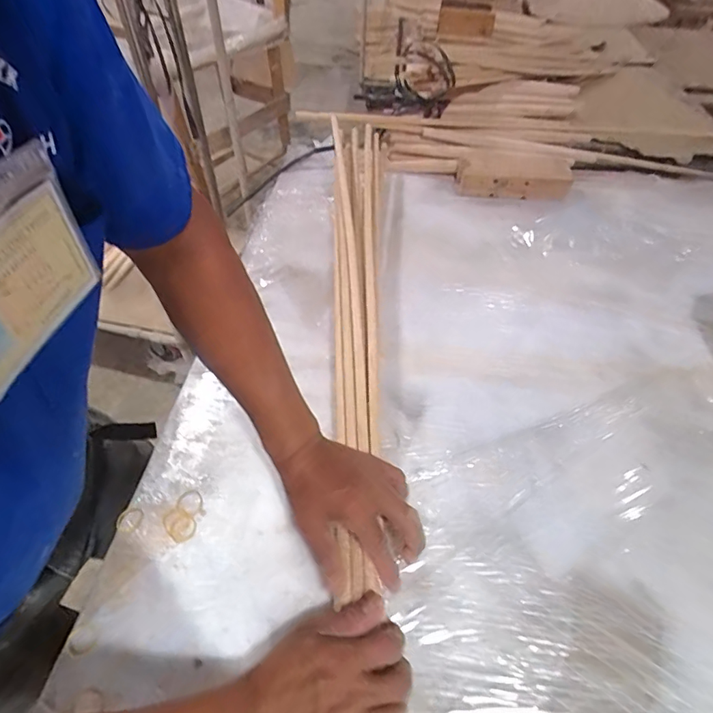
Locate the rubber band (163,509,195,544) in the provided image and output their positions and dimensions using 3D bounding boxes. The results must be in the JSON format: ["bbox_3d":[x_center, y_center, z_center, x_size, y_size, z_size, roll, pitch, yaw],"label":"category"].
[{"bbox_3d":[-0.196,0.187,0.533,0.044,0.004,0.028,35,59,25],"label":"rubber band"}]

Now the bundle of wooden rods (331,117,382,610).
[{"bbox_3d":[0.001,-0.127,0.712,0.075,0.048,0.768,0,55,0],"label":"bundle of wooden rods"}]

